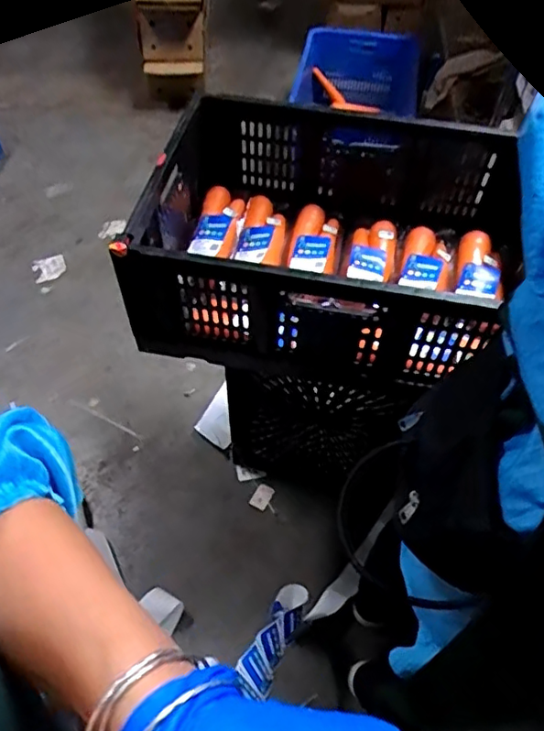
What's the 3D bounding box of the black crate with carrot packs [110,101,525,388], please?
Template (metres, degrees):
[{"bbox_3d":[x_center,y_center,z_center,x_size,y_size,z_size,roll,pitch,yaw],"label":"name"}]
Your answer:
[{"bbox_3d":[0.092,-0.212,0.926,0.538,0.224,0.410,9,54,5],"label":"black crate with carrot packs"}]

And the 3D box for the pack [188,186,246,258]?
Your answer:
[{"bbox_3d":[-0.095,-0.249,1.013,0.075,0.034,0.163,11,54,6],"label":"pack"}]

